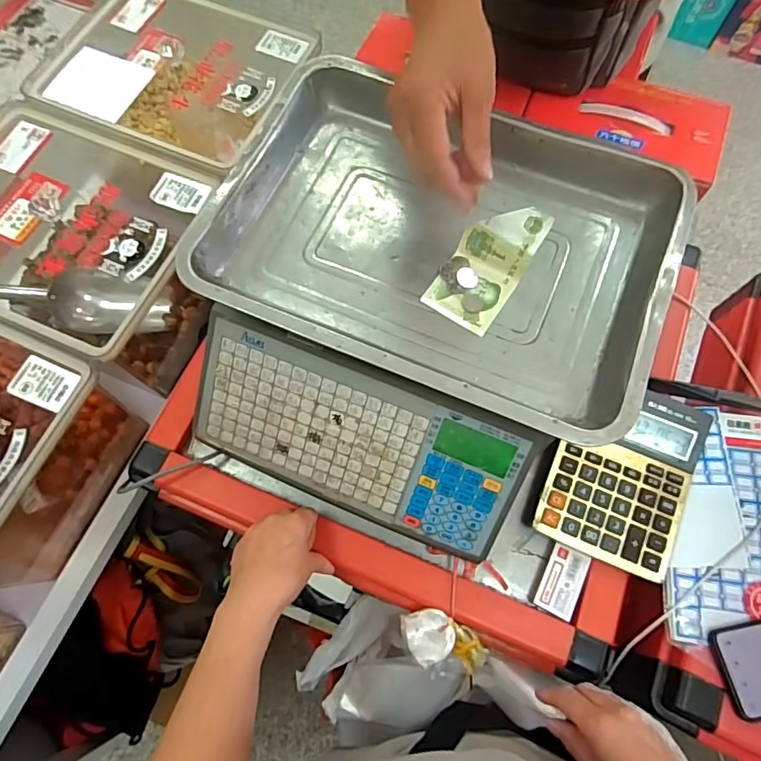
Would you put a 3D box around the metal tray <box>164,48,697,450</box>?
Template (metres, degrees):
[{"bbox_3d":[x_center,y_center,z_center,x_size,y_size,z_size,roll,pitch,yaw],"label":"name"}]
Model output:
[{"bbox_3d":[0.052,-0.123,0.445,0.368,0.051,0.268,23,71,8],"label":"metal tray"}]

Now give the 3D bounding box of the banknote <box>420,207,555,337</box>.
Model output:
[{"bbox_3d":[0.087,-0.098,0.428,0.062,0.053,0.095,32,73,11],"label":"banknote"}]

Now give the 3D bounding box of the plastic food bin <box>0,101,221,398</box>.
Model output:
[{"bbox_3d":[-0.367,-0.155,0.637,0.317,0.173,0.254,20,71,7],"label":"plastic food bin"}]

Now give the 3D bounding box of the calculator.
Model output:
[{"bbox_3d":[0.253,0.096,0.534,0.135,0.033,0.180,22,71,7],"label":"calculator"}]

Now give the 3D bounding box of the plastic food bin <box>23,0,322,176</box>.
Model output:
[{"bbox_3d":[-0.271,-0.385,0.700,0.295,0.123,0.251,25,71,9],"label":"plastic food bin"}]

